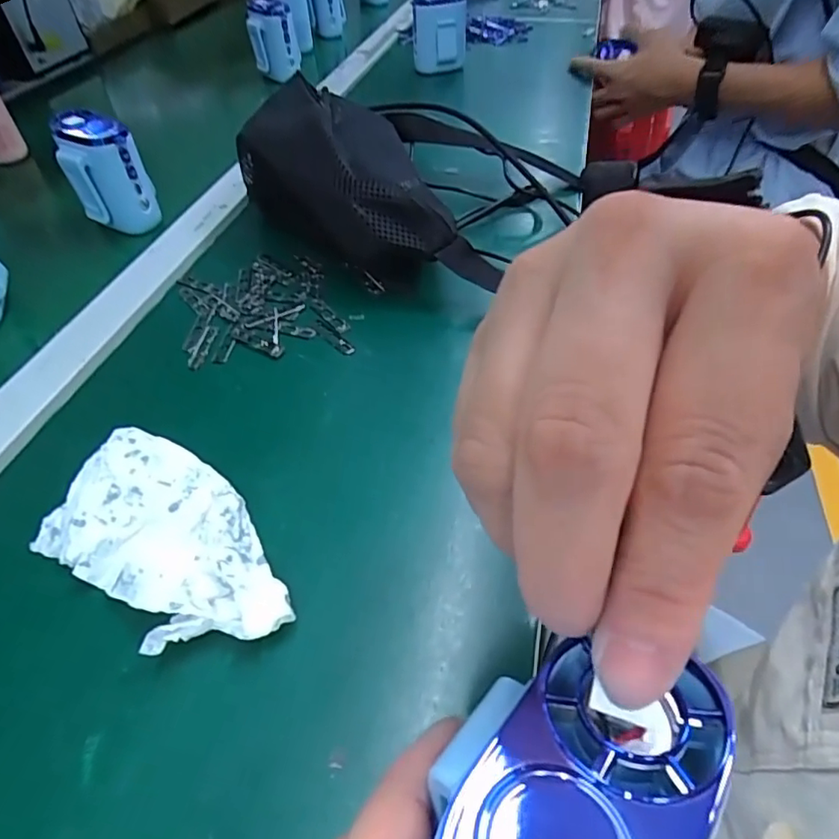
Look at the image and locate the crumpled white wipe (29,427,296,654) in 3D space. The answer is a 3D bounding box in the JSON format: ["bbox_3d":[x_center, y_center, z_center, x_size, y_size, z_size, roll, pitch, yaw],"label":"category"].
[{"bbox_3d":[-0.118,0.057,0.264,0.143,0.017,0.075,26,54,23],"label":"crumpled white wipe"}]

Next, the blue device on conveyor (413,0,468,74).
[{"bbox_3d":[0.027,-0.506,0.723,0.069,0.089,0.070,0,48,2],"label":"blue device on conveyor"}]

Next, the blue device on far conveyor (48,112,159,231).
[{"bbox_3d":[-0.261,-0.204,0.459,0.051,0.080,0.053,-36,56,-27],"label":"blue device on far conveyor"}]

